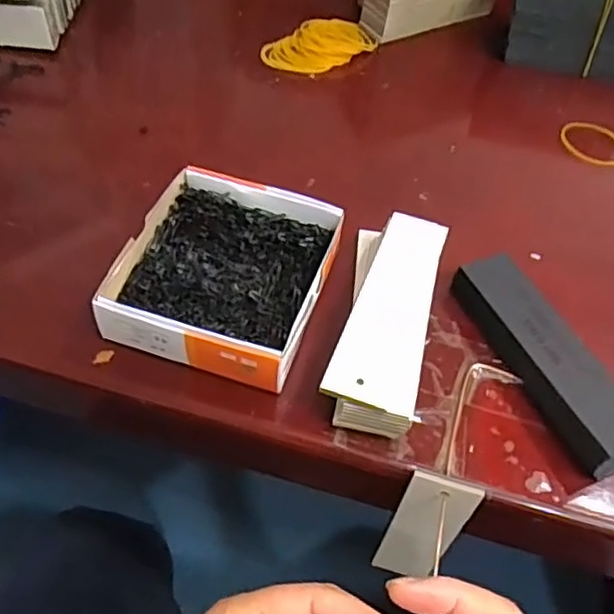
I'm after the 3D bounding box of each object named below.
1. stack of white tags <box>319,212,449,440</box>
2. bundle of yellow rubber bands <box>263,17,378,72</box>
[{"bbox_3d":[0.041,0.004,0.338,0.044,0.028,0.129,14,52,5],"label":"stack of white tags"},{"bbox_3d":[0.013,-0.215,0.529,0.093,0.017,0.051,-32,61,-27],"label":"bundle of yellow rubber bands"}]

